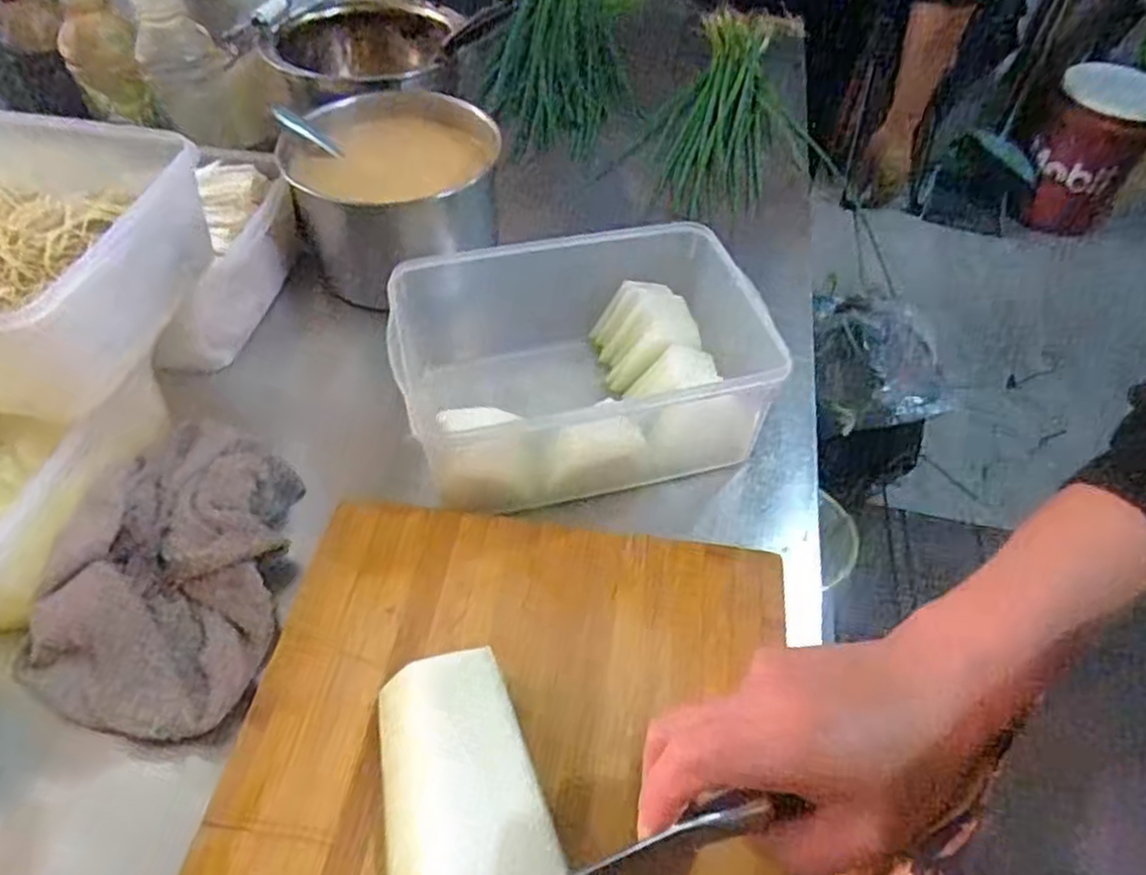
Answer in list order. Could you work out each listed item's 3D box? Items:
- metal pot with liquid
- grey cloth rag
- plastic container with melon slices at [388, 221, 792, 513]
[{"bbox_3d":[-0.171,-0.238,0.736,0.190,0.125,0.189,2,49,-2],"label":"metal pot with liquid"},{"bbox_3d":[-0.254,0.075,0.501,0.131,0.051,0.225,4,49,0],"label":"grey cloth rag"},{"bbox_3d":[0.013,-0.048,0.597,0.268,0.121,0.177,-13,52,-14],"label":"plastic container with melon slices"}]

